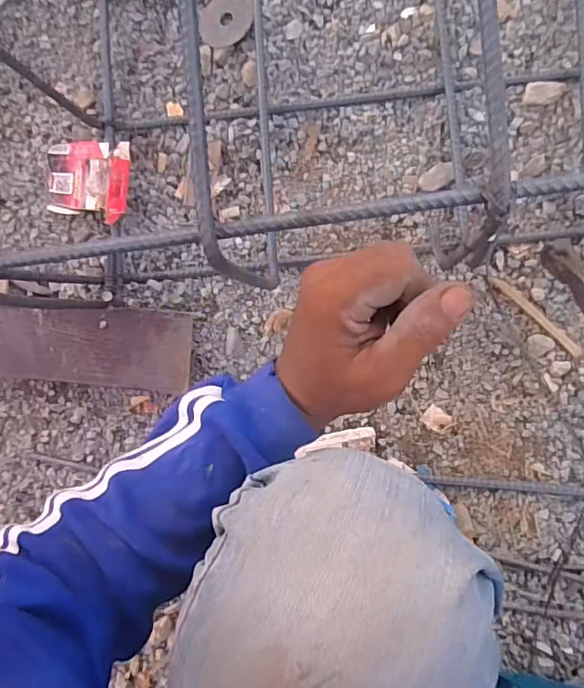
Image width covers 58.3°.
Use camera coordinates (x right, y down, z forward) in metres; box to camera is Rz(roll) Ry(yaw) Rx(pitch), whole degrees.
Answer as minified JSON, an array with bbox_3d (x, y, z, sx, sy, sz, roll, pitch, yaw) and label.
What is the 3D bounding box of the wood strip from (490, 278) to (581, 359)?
[{"bbox_3d":[0.259,-0.029,0.553,0.119,0.004,0.012,43,99,5],"label":"wood strip"}]

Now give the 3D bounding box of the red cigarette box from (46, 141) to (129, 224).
[{"bbox_3d":[-0.236,-0.190,0.610,0.103,0.034,0.088,6,94,8],"label":"red cigarette box"}]

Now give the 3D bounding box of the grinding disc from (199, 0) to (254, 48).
[{"bbox_3d":[-0.074,-0.367,0.589,0.062,0.009,0.064,1,93,9],"label":"grinding disc"}]

